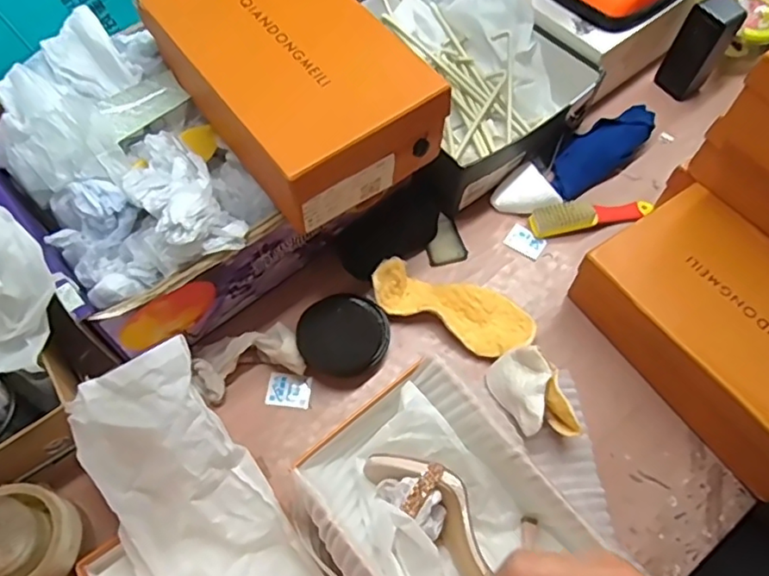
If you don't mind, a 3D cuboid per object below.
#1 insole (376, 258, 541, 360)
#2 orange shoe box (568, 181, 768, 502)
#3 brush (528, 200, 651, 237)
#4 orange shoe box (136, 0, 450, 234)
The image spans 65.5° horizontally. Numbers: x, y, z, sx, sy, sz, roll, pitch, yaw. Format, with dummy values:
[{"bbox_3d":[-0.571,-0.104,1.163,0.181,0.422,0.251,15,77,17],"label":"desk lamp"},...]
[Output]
[{"bbox_3d":[0.077,0.018,0.664,0.179,0.038,0.070,22,63,10],"label":"insole"},{"bbox_3d":[0.357,0.038,0.619,0.172,0.109,0.275,-30,66,-16],"label":"orange shoe box"},{"bbox_3d":[0.258,-0.090,0.742,0.155,0.027,0.030,-8,62,-6],"label":"brush"},{"bbox_3d":[-0.091,-0.209,0.587,0.163,0.087,0.279,-33,67,-17],"label":"orange shoe box"}]

